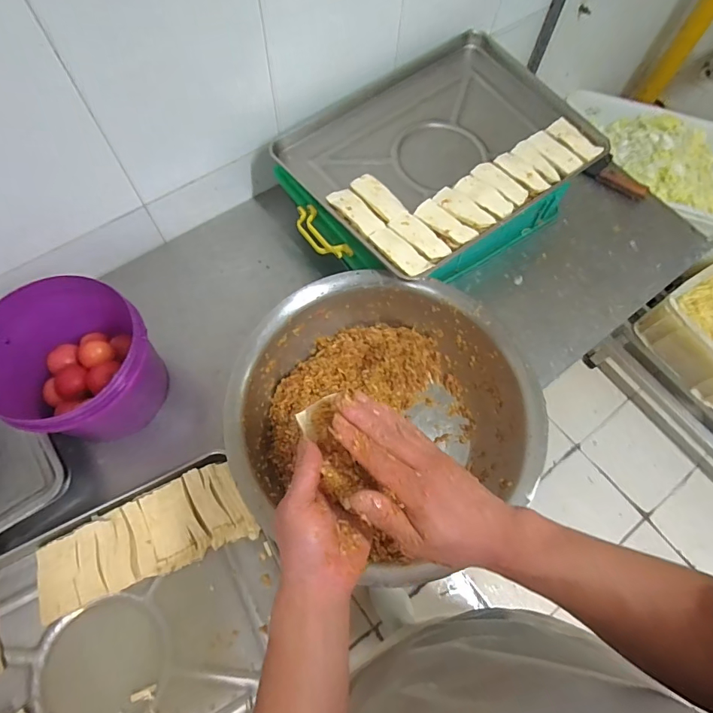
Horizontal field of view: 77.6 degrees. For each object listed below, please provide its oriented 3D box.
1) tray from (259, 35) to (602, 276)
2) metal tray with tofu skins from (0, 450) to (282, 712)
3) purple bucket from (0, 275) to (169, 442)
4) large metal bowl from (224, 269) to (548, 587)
[{"bbox_3d":[0.173,-0.427,0.886,0.586,0.040,0.423,-36,72,-17],"label":"tray"},{"bbox_3d":[-0.378,0.453,0.631,0.567,0.074,0.424,-25,69,-13],"label":"metal tray with tofu skins"},{"bbox_3d":[-0.461,0.009,0.730,0.267,0.182,0.229,33,69,12],"label":"purple bucket"},{"bbox_3d":[0.032,0.085,0.737,0.462,0.158,0.426,1,66,-2],"label":"large metal bowl"}]

